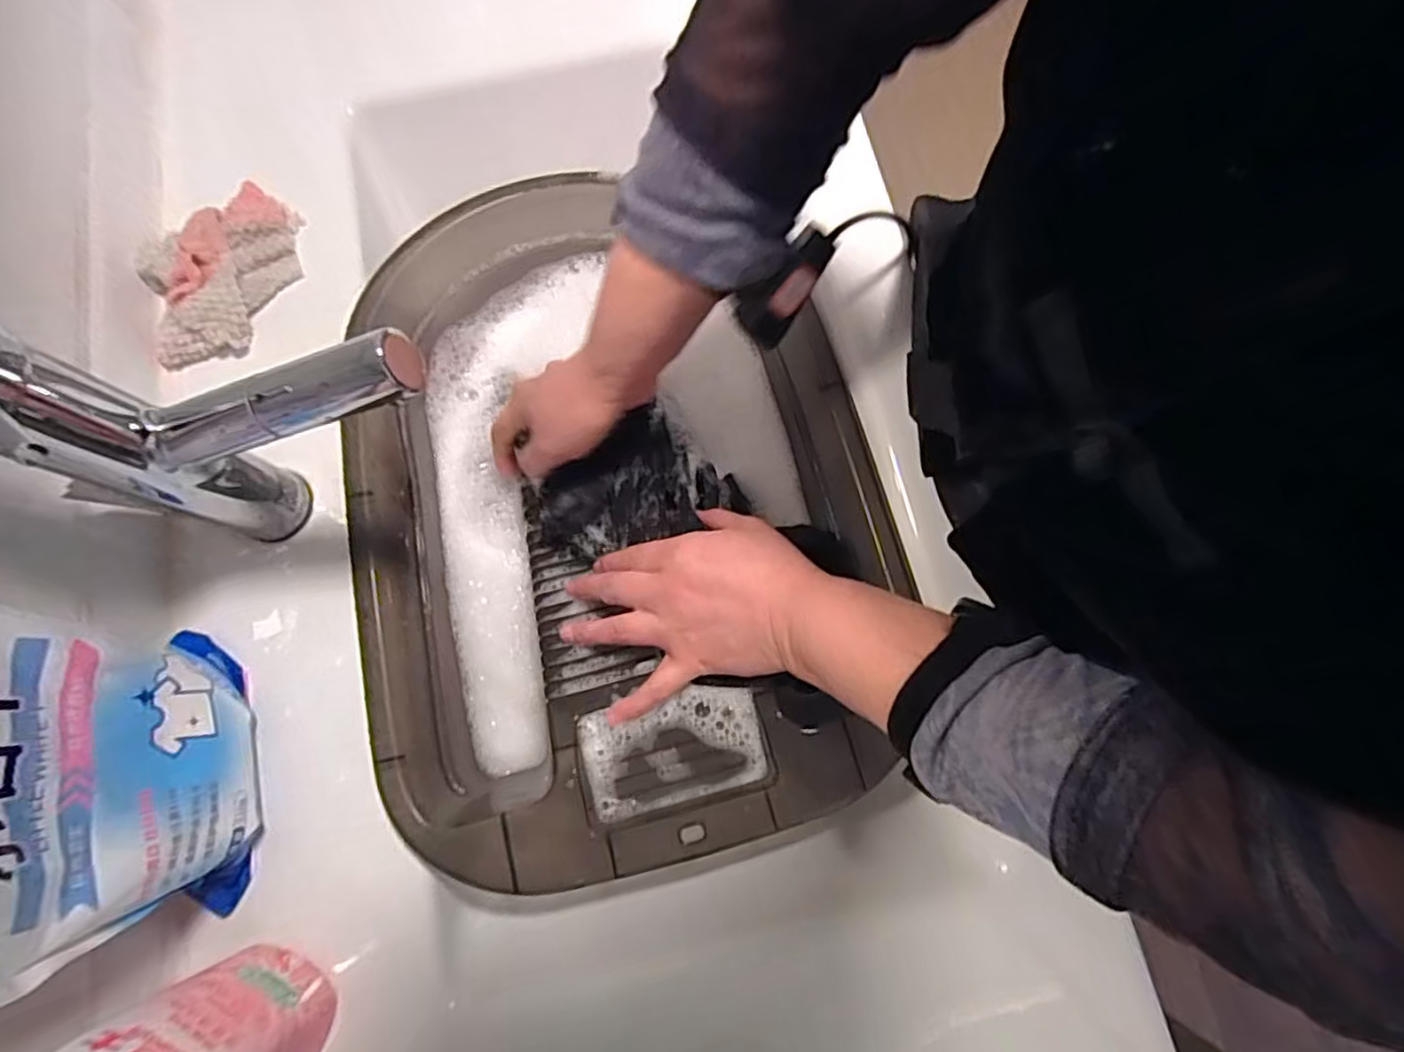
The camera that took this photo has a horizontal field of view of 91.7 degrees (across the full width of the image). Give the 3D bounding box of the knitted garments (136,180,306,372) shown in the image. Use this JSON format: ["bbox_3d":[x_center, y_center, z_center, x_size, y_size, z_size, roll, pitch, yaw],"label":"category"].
[{"bbox_3d":[-0.326,-0.171,0.458,0.123,0.030,0.096,-43,79,-9],"label":"knitted garments"}]

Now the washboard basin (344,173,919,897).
[{"bbox_3d":[-0.059,-0.027,0.473,0.312,0.093,0.464,-7,76,-1],"label":"washboard basin"}]

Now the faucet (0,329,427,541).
[{"bbox_3d":[-0.208,-0.041,0.333,0.172,0.205,0.046,-7,76,0],"label":"faucet"}]

